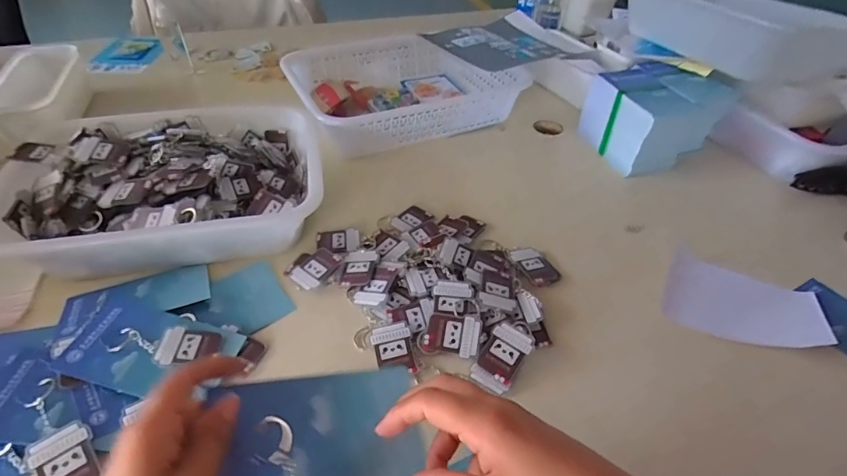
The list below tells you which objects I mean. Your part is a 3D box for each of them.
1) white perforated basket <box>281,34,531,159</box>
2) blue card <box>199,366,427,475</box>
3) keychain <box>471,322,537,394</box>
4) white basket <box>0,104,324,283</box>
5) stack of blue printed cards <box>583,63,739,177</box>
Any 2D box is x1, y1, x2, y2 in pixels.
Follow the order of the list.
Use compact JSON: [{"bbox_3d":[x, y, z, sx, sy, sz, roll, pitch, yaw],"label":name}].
[{"bbox_3d":[-0.038,-0.250,0.759,0.340,0.077,0.255,-18,48,-21],"label":"white perforated basket"},{"bbox_3d":[-0.060,0.122,0.282,0.123,0.006,0.078,2,47,-24],"label":"blue card"},{"bbox_3d":[0.075,0.108,0.418,0.038,0.011,0.065,26,65,19],"label":"keychain"},{"bbox_3d":[-0.295,-0.063,0.540,0.339,0.076,0.240,-7,44,-10],"label":"white basket"},{"bbox_3d":[0.339,-0.187,0.685,0.161,0.100,0.141,-19,48,-21],"label":"stack of blue printed cards"}]

